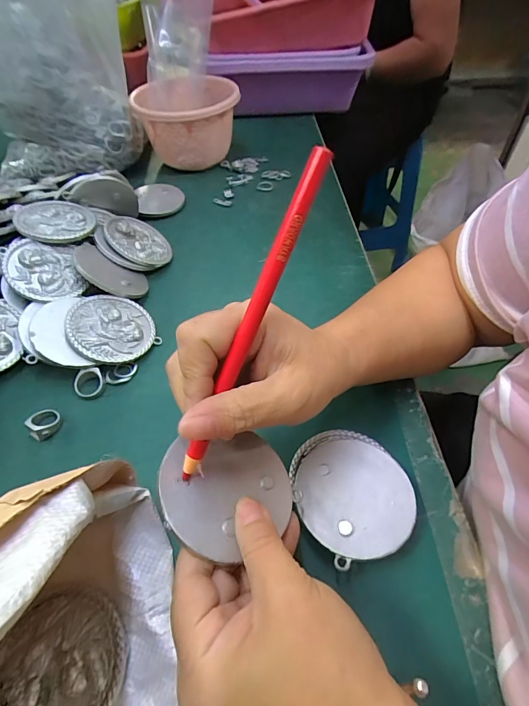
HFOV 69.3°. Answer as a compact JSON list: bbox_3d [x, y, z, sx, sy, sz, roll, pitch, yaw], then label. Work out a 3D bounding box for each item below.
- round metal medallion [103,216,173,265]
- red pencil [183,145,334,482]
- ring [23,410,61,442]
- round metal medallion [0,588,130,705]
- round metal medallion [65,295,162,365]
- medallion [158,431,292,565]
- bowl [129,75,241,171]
[{"bbox_3d":[-0.135,-0.122,0.416,0.070,0.006,0.067,0,57,-39],"label":"round metal medallion"},{"bbox_3d":[-0.007,-0.012,0.179,0.012,0.162,0.008,30,14,22],"label":"red pencil"},{"bbox_3d":[-0.175,0.054,0.303,0.025,0.012,0.023,0,50,0],"label":"ring"},{"bbox_3d":[-0.107,0.165,0.203,0.065,0.008,0.067,0,50,0],"label":"round metal medallion"},{"bbox_3d":[-0.137,-0.023,0.345,0.074,0.008,0.072,-13,64,-35],"label":"round metal medallion"},{"bbox_3d":[-0.019,0.074,0.206,0.073,0.004,0.061,2,52,-30],"label":"medallion"},{"bbox_3d":[-0.106,-0.315,0.536,0.135,0.096,0.146,0,50,0],"label":"bowl"}]

